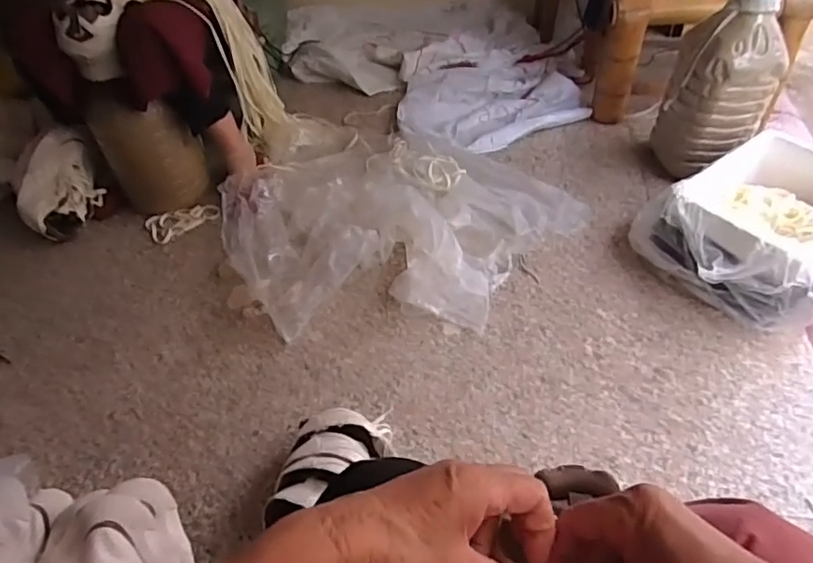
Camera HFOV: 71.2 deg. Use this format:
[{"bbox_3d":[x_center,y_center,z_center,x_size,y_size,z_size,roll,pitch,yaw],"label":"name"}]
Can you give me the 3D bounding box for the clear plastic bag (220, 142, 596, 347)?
[{"bbox_3d":[-0.041,-0.128,1.193,0.612,0.090,0.655,28,53,27],"label":"clear plastic bag"}]

